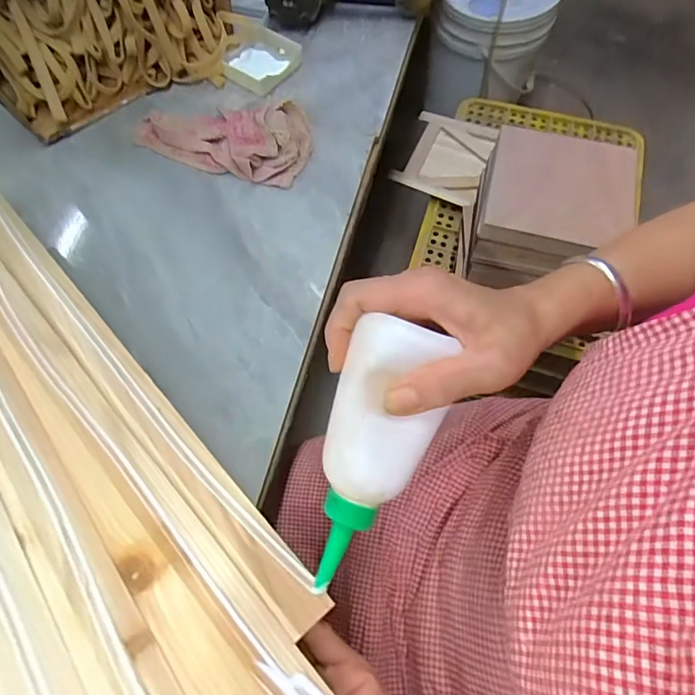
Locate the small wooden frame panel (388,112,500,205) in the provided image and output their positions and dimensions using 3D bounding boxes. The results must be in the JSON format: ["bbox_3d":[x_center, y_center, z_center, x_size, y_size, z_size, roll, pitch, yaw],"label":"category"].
[{"bbox_3d":[0.205,-0.399,0.974,0.163,0.024,0.205,21,68,9],"label":"small wooden frame panel"}]

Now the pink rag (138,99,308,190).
[{"bbox_3d":[-0.127,-0.226,0.488,0.181,0.033,0.095,12,67,5],"label":"pink rag"}]

